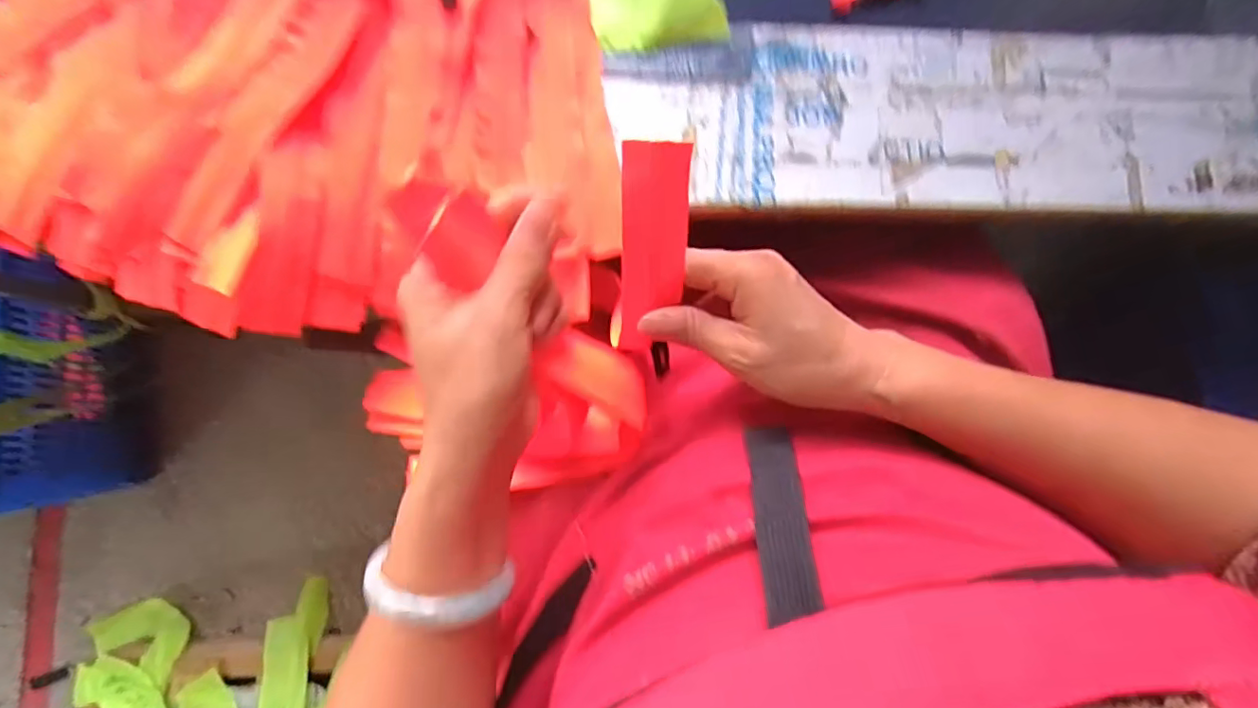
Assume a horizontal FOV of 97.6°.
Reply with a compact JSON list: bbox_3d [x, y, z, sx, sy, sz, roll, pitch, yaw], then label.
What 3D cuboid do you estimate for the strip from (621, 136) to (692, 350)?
[{"bbox_3d":[0.013,-0.050,0.287,0.033,0.010,0.115,-1,124,-3],"label":"strip"}]

